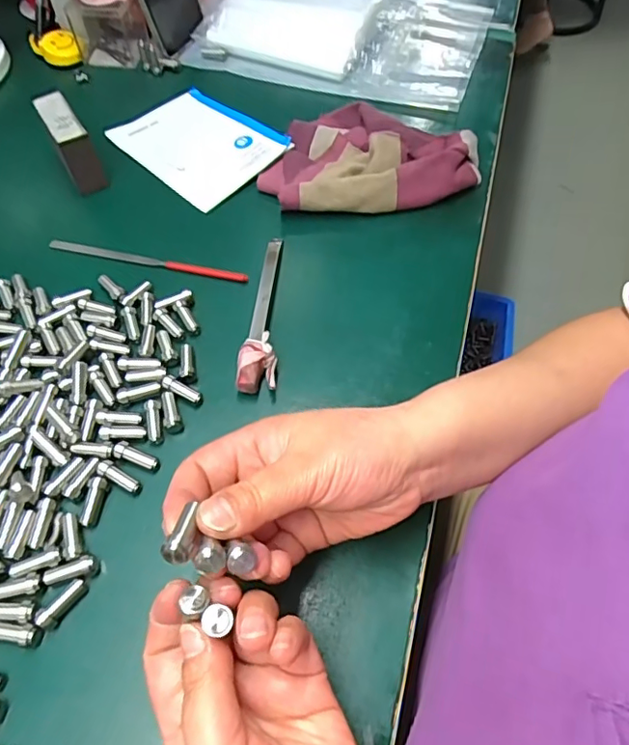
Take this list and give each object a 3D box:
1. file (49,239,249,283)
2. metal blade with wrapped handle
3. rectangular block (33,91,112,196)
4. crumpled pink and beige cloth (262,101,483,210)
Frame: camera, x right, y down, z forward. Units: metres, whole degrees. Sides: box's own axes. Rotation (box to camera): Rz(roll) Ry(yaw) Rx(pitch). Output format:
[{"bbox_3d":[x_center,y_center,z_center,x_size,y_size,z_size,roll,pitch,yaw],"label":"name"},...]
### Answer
[{"bbox_3d":[-0.127,-0.086,0.415,0.156,0.005,0.007,12,59,7],"label":"file"},{"bbox_3d":[-0.035,-0.044,0.383,0.024,0.016,0.131,2,58,1],"label":"metal blade with wrapped handle"},{"bbox_3d":[-0.202,-0.190,0.455,0.025,0.050,0.070,-29,62,-17],"label":"rectangular block"},{"bbox_3d":[0.044,-0.186,0.457,0.173,0.036,0.122,-7,58,-4],"label":"crumpled pink and beige cloth"}]

